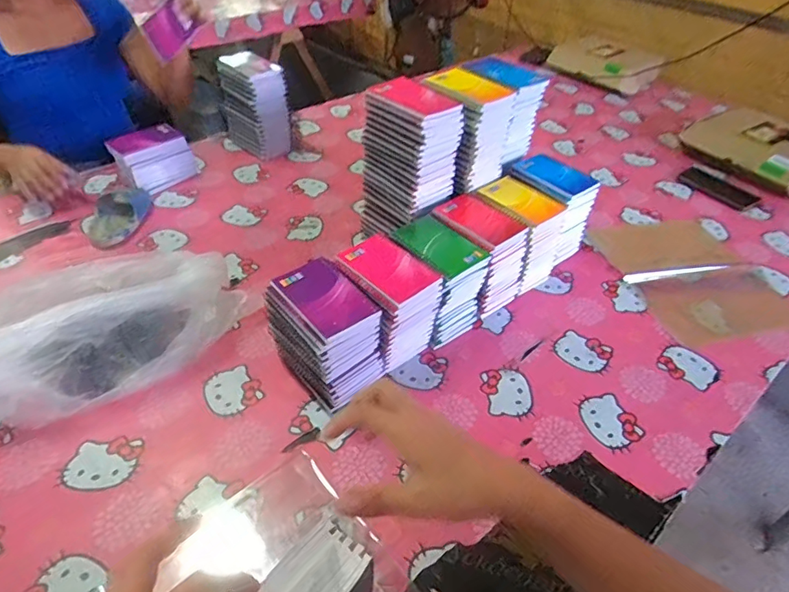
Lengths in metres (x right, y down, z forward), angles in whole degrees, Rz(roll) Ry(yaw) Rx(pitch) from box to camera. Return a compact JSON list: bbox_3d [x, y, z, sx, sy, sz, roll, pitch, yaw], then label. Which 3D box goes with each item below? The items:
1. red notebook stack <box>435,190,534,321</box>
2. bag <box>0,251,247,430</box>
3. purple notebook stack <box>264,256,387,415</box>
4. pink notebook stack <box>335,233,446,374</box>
[{"bbox_3d":[0.129,-0.070,0.847,0.099,0.138,0.149,-29,51,-30],"label":"red notebook stack"},{"bbox_3d":[-0.420,0.030,0.727,0.364,0.122,0.237,-14,45,-18],"label":"bag"},{"bbox_3d":[-0.090,0.055,0.692,0.101,0.149,0.128,-32,52,-32],"label":"purple notebook stack"},{"bbox_3d":[-0.013,0.017,0.743,0.126,0.148,0.100,35,51,30],"label":"pink notebook stack"}]

